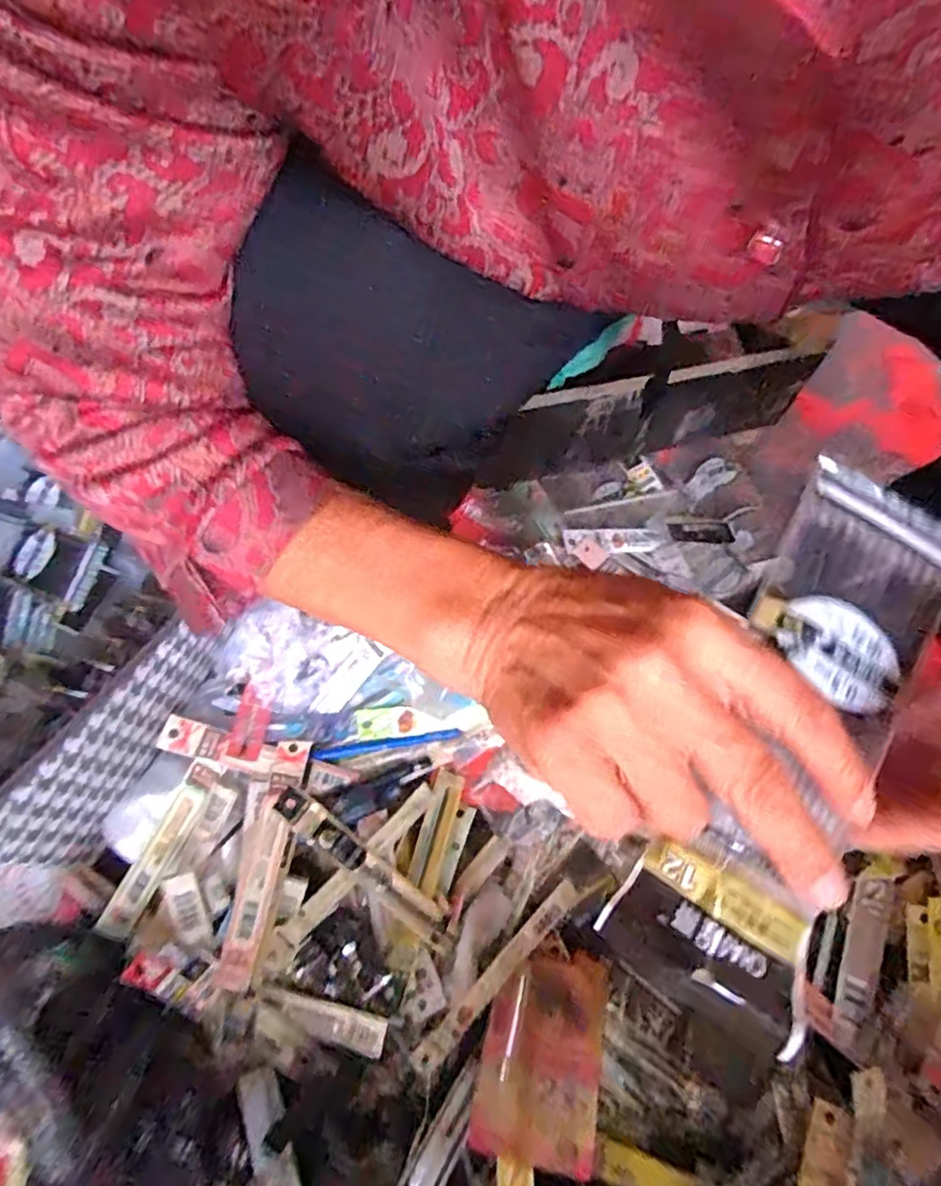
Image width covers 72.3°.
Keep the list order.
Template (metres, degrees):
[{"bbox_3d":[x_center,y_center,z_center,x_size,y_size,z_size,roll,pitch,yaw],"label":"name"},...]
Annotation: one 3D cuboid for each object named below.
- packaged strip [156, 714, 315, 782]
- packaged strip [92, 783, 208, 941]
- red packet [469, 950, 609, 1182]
[{"bbox_3d":[-0.185,0.122,0.507,0.110,0.012,0.031,16,72,-9],"label":"packaged strip"},{"bbox_3d":[-0.248,0.210,0.503,0.025,0.010,0.128,30,86,-8],"label":"packaged strip"},{"bbox_3d":[0.056,0.344,0.489,0.086,0.027,0.139,17,50,7],"label":"red packet"}]

